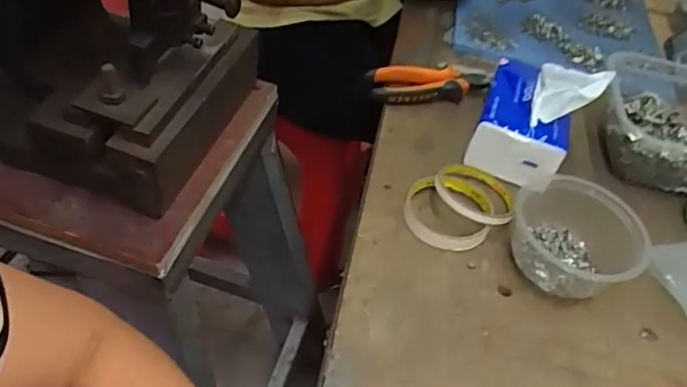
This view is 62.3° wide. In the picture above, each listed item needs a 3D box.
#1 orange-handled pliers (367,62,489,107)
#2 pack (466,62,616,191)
[{"bbox_3d":[0.102,-0.131,0.682,0.141,0.027,0.062,1,47,-12],"label":"orange-handled pliers"},{"bbox_3d":[0.201,-0.093,0.601,0.103,0.101,0.144,22,46,9],"label":"pack"}]

